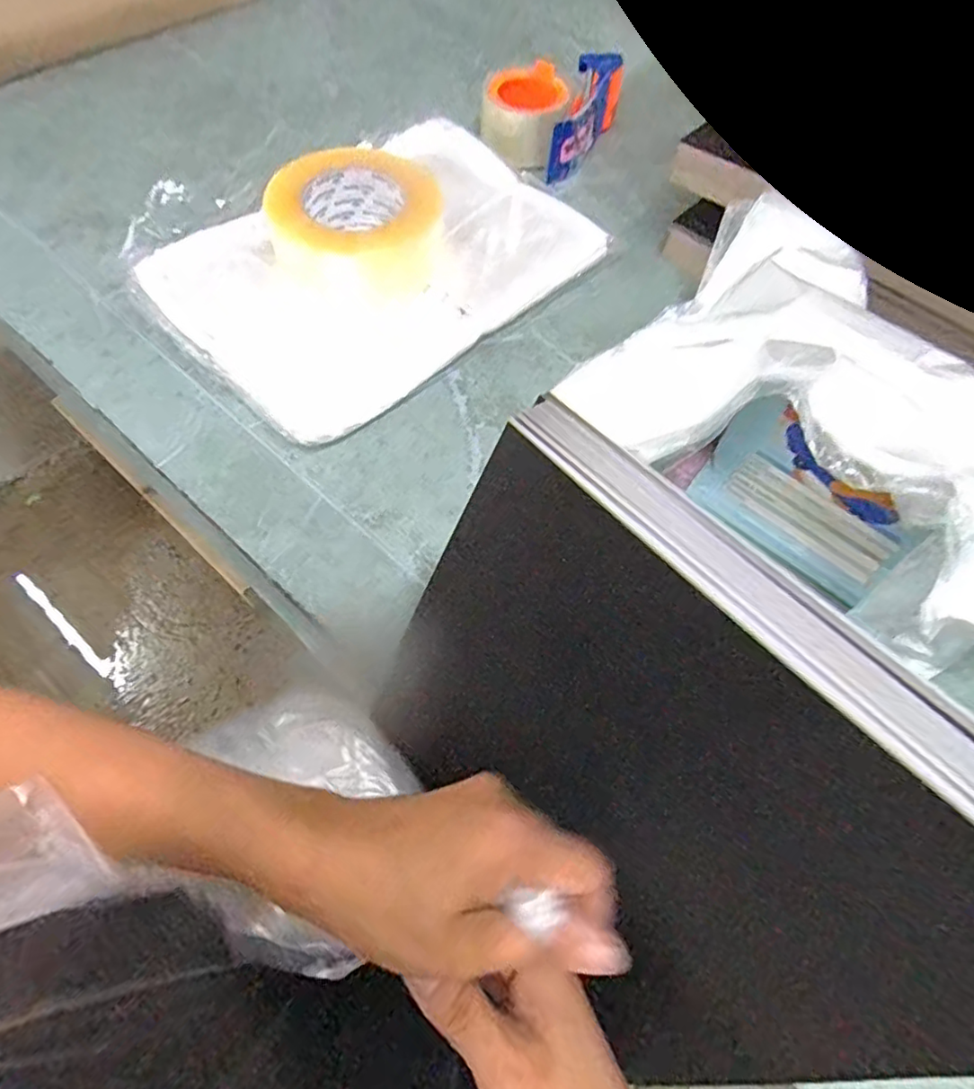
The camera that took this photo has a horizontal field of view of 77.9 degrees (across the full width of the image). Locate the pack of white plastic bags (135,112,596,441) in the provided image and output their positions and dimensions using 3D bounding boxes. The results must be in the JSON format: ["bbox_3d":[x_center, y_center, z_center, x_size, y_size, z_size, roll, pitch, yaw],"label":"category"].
[{"bbox_3d":[-0.082,-0.234,0.504,0.342,0.040,0.225,-38,70,-22],"label":"pack of white plastic bags"}]

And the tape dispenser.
[{"bbox_3d":[0.064,-0.448,0.625,0.108,0.066,0.155,27,64,11],"label":"tape dispenser"}]

